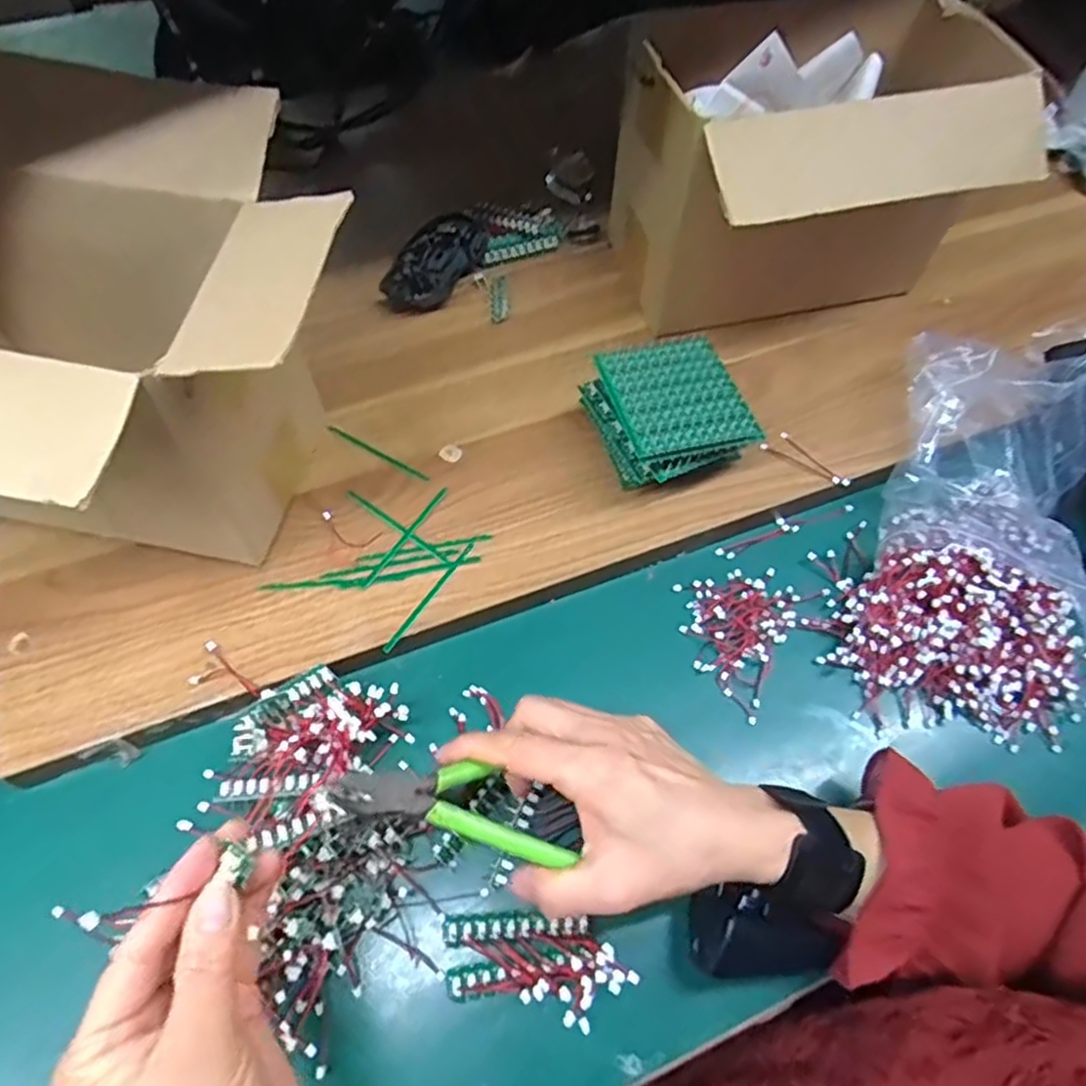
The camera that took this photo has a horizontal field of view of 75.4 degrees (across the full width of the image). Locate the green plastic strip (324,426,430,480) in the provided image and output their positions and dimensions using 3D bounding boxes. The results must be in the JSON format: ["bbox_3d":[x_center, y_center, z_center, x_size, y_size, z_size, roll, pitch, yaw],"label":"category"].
[{"bbox_3d":[-0.116,-0.064,0.495,0.087,0.006,0.007,29,64,14],"label":"green plastic strip"}]

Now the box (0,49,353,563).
[{"bbox_3d":[-0.258,-0.101,0.404,0.314,0.183,0.238,10,61,5],"label":"box"}]

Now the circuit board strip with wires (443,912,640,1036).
[{"bbox_3d":[-0.006,0.202,0.339,0.087,0.060,0.038,7,60,2],"label":"circuit board strip with wires"}]

